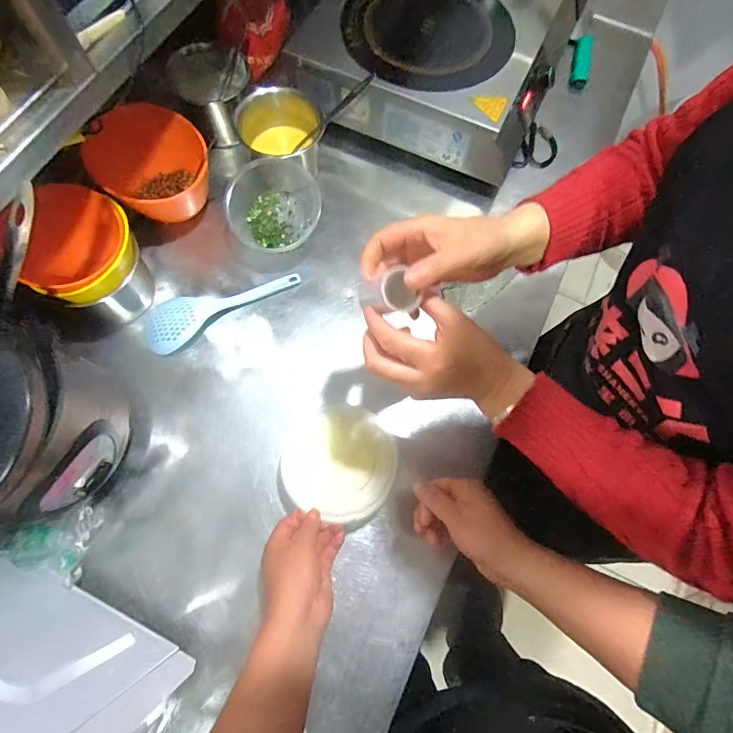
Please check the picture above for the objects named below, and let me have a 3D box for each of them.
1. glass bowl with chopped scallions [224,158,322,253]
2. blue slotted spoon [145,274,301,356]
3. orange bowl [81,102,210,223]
[{"bbox_3d":[-0.148,-0.257,0.677,0.128,0.064,0.139,0,73,-2],"label":"glass bowl with chopped scallions"},{"bbox_3d":[-0.212,-0.092,0.643,0.232,0.026,0.065,-26,75,-22],"label":"blue slotted spoon"},{"bbox_3d":[-0.318,-0.305,0.665,0.171,0.100,0.130,-42,78,-13],"label":"orange bowl"}]

